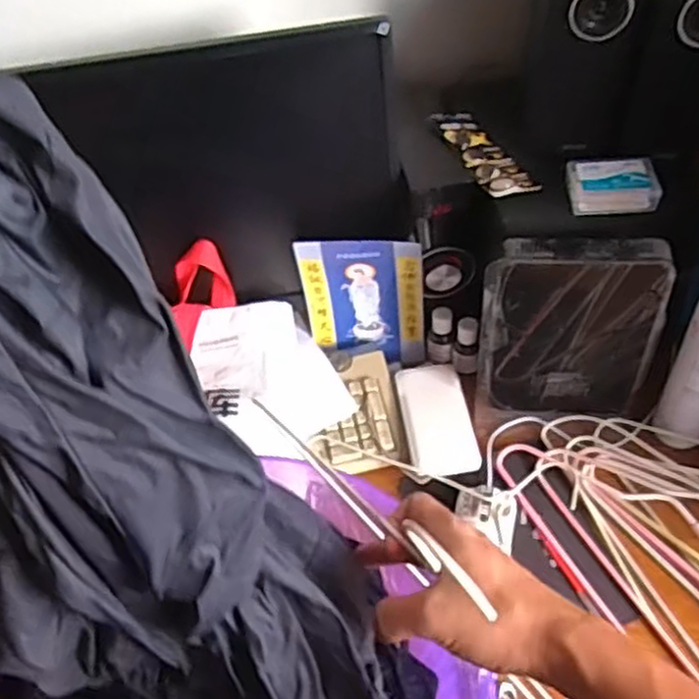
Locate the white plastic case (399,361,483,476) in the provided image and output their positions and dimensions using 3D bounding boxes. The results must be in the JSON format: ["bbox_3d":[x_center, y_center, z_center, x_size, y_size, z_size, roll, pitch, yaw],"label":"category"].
[{"bbox_3d":[0.101,0.077,0.853,0.075,0.012,0.145,-9,50,-2],"label":"white plastic case"}]

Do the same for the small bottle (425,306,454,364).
[{"bbox_3d":[0.111,-0.016,0.919,0.032,0.078,0.028,2,51,7],"label":"small bottle"}]

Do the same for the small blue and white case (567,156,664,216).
[{"bbox_3d":[0.267,-0.167,0.751,0.084,0.030,0.060,1,51,6],"label":"small blue and white case"}]

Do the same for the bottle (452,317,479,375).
[{"bbox_3d":[0.142,-0.004,0.904,0.031,0.077,0.029,2,51,7],"label":"bottle"}]

